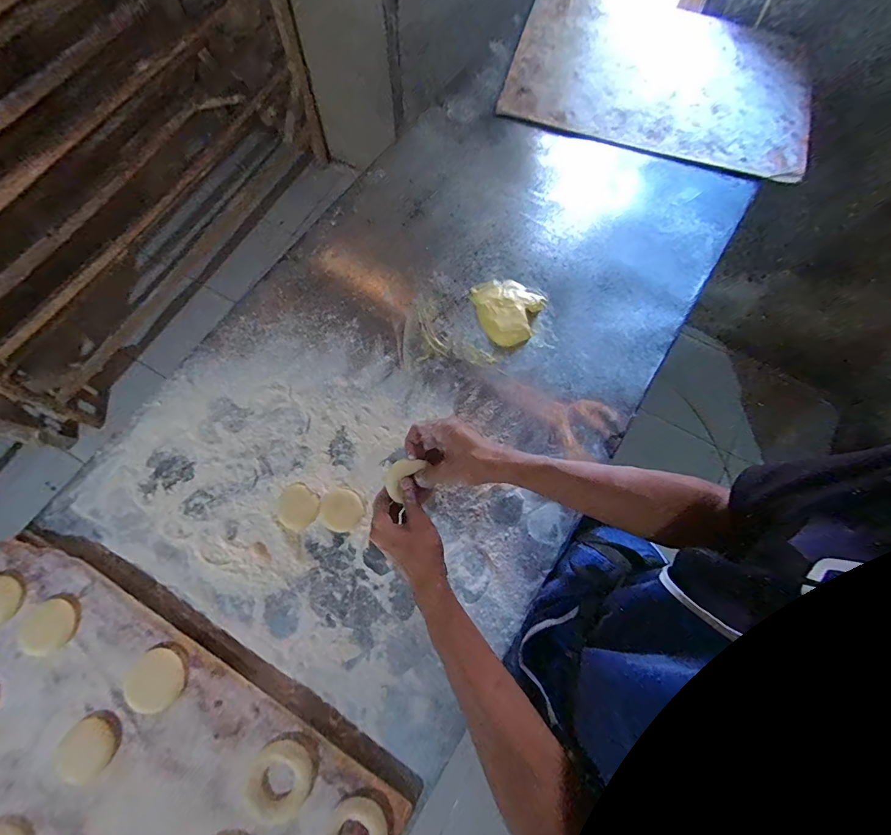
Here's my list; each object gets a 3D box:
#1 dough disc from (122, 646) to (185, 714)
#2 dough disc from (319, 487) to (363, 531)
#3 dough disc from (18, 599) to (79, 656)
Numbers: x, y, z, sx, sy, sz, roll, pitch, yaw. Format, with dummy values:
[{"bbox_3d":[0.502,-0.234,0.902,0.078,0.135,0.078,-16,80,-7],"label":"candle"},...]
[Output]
[{"bbox_3d":[-0.338,0.307,0.482,0.061,0.012,0.062,1,72,-2],"label":"dough disc"},{"bbox_3d":[-0.144,0.127,0.570,0.055,0.008,0.054,1,72,-2],"label":"dough disc"},{"bbox_3d":[-0.476,0.250,0.495,0.062,0.009,0.057,1,72,-2],"label":"dough disc"}]

